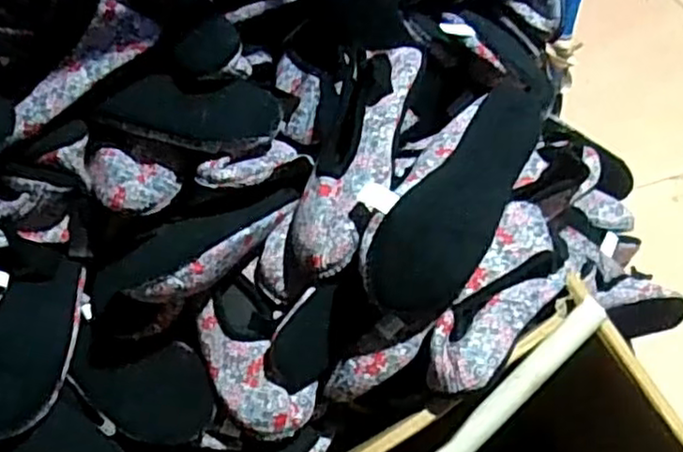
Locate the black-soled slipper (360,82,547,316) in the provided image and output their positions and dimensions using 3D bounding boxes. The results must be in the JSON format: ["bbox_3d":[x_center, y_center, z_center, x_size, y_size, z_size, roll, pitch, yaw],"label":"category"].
[{"bbox_3d":[0.106,-0.027,0.629,0.096,0.051,0.254,46,70,-17],"label":"black-soled slipper"}]

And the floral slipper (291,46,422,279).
[{"bbox_3d":[0.015,-0.068,0.670,0.089,0.060,0.254,7,66,13],"label":"floral slipper"}]

